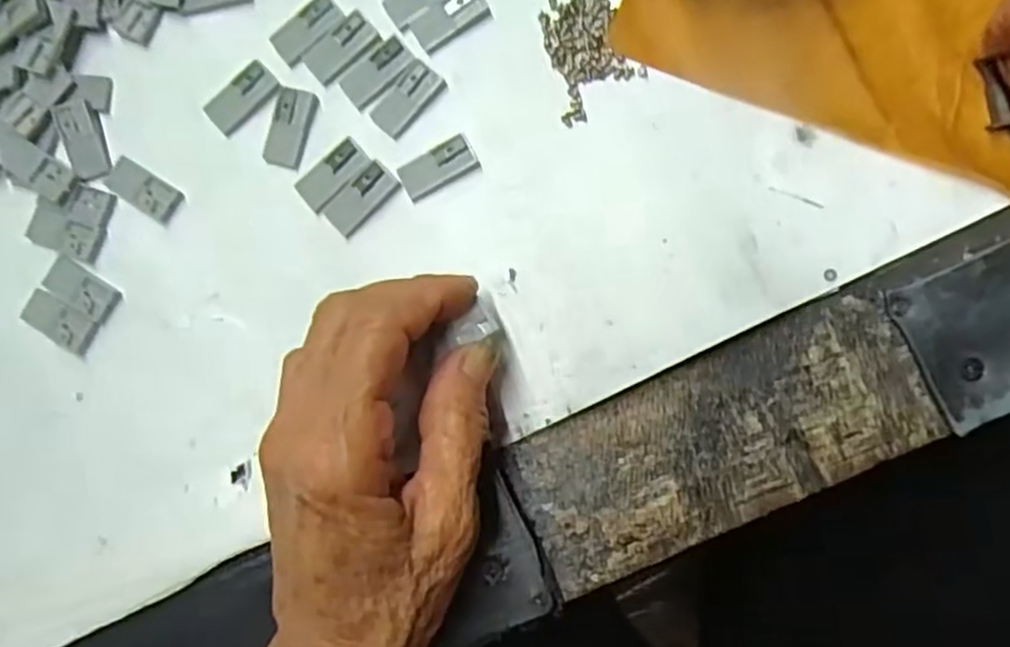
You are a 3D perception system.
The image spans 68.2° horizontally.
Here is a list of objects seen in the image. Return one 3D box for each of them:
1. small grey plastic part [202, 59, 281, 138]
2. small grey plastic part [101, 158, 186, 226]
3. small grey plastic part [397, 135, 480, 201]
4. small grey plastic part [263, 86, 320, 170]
[{"bbox_3d":[-0.096,-0.083,0.273,0.028,0.004,0.015,-40,84,-1],"label":"small grey plastic part"},{"bbox_3d":[-0.132,-0.049,0.273,0.029,0.004,0.014,30,87,5],"label":"small grey plastic part"},{"bbox_3d":[-0.023,-0.055,0.263,0.028,0.004,0.014,-25,84,1],"label":"small grey plastic part"},{"bbox_3d":[-0.078,-0.071,0.270,0.015,0.004,0.029,15,86,5],"label":"small grey plastic part"}]

